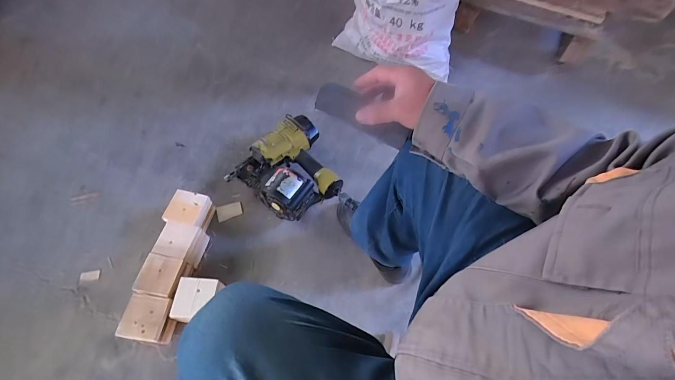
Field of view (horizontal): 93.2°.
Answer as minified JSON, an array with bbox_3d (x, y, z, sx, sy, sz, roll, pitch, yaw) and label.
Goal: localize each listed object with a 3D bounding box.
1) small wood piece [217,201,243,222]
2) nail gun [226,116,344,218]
[{"bbox_3d":[-0.318,0.062,0.940,0.074,0.010,0.043,-16,62,-10],"label":"small wood piece"},{"bbox_3d":[-0.122,-0.068,0.932,0.278,0.120,0.268,33,65,16],"label":"nail gun"}]

